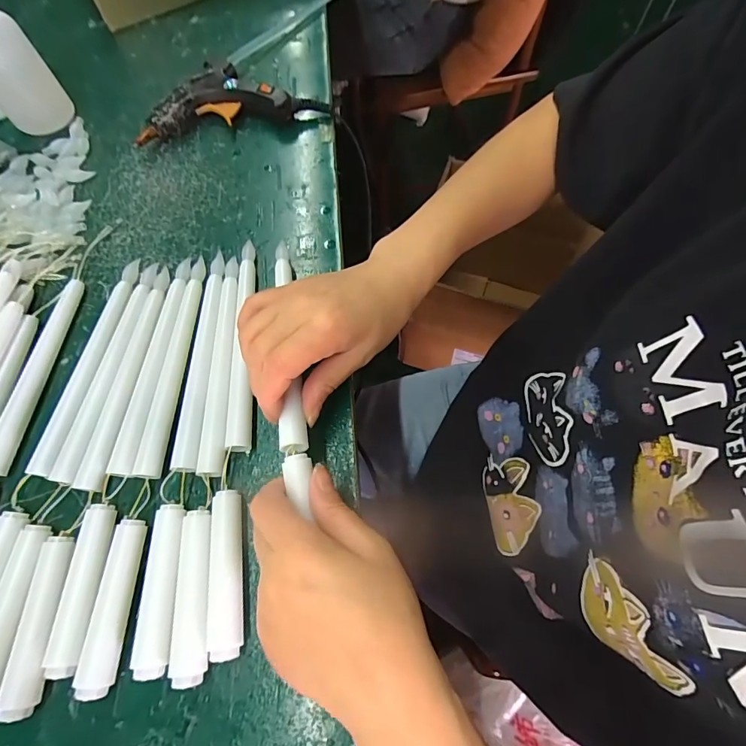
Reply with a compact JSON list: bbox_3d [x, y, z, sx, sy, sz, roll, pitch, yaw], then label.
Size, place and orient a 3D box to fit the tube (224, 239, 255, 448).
[{"bbox_3d":[-0.095,-0.025,0.305,0.018,0.012,0.166,-5,68,-1],"label":"tube"}]

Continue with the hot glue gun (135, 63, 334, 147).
[{"bbox_3d":[-0.127,-0.250,0.390,0.167,0.028,0.065,-8,68,-2],"label":"hot glue gun"}]

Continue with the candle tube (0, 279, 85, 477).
[{"bbox_3d":[-0.236,-0.003,0.297,0.018,0.012,0.145,8,68,4],"label":"candle tube"}]

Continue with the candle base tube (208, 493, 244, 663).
[{"bbox_3d":[-0.085,0.115,0.247,0.018,0.017,0.087,-8,68,-2],"label":"candle base tube"}]

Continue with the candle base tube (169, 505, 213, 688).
[{"bbox_3d":[-0.102,0.125,0.242,0.019,0.018,0.087,-6,68,-1],"label":"candle base tube"}]

